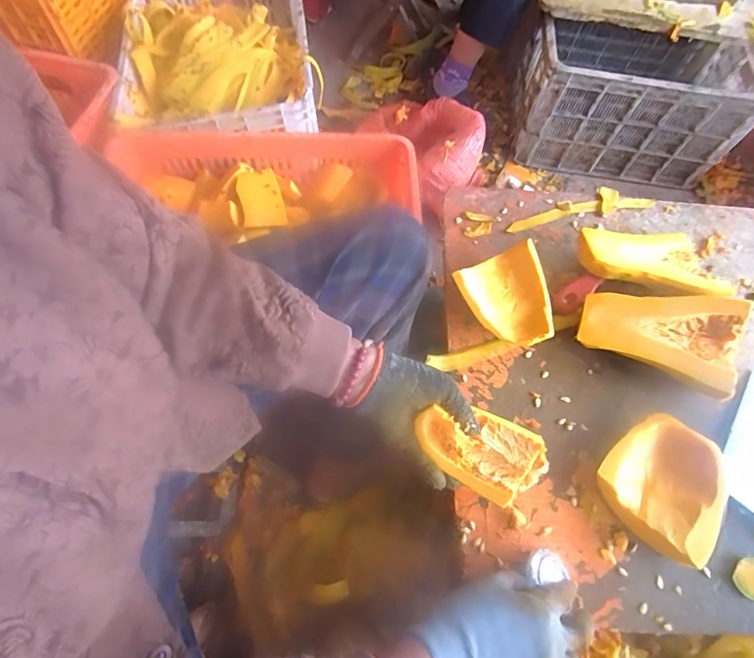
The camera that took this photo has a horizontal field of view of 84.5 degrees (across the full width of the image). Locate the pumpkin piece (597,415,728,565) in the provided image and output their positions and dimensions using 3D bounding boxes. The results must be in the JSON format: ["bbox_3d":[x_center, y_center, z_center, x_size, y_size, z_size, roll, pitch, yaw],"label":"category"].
[{"bbox_3d":[0.314,0.167,0.452,0.130,0.052,0.118,-34,70,-18],"label":"pumpkin piece"}]

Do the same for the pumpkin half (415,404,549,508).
[{"bbox_3d":[0.106,0.120,0.422,0.133,0.053,0.072,29,65,12],"label":"pumpkin half"}]

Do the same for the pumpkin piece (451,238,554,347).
[{"bbox_3d":[0.178,-0.036,0.549,0.115,0.048,0.127,-23,66,-14],"label":"pumpkin piece"}]

